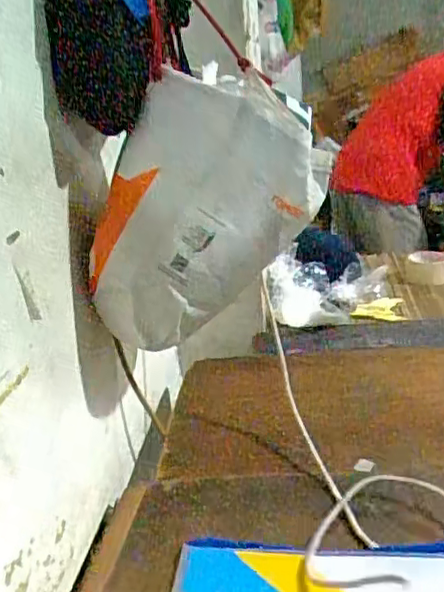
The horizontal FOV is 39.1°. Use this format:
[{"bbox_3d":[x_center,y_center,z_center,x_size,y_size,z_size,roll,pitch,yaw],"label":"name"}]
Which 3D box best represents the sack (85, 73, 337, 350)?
[{"bbox_3d":[-0.017,-0.105,0.747,0.286,0.273,0.118,-6,22,-2],"label":"sack"}]

